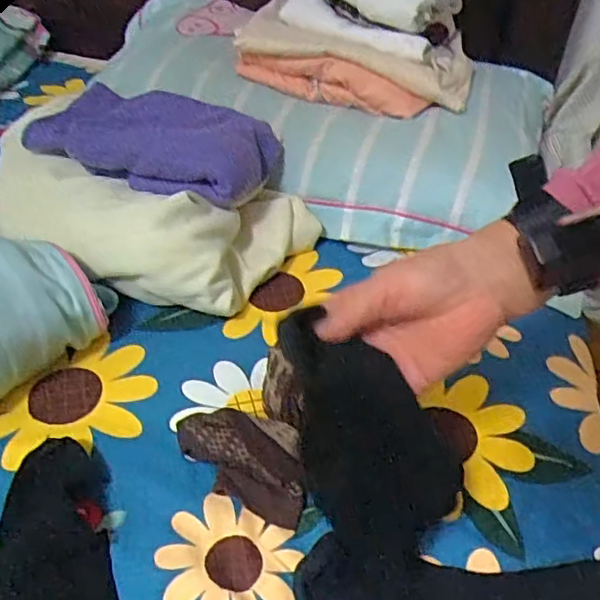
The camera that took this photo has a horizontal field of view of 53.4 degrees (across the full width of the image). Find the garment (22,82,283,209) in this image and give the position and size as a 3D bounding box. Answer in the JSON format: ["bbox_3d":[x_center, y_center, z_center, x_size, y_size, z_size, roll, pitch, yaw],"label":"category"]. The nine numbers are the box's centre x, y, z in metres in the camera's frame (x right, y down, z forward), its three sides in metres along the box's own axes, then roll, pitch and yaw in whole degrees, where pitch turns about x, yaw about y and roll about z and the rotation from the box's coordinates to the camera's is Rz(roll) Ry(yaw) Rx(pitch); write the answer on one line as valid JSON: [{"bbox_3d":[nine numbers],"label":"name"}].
[{"bbox_3d":[-0.163,-0.177,0.669,0.250,0.067,0.150,19,46,15],"label":"garment"}]

